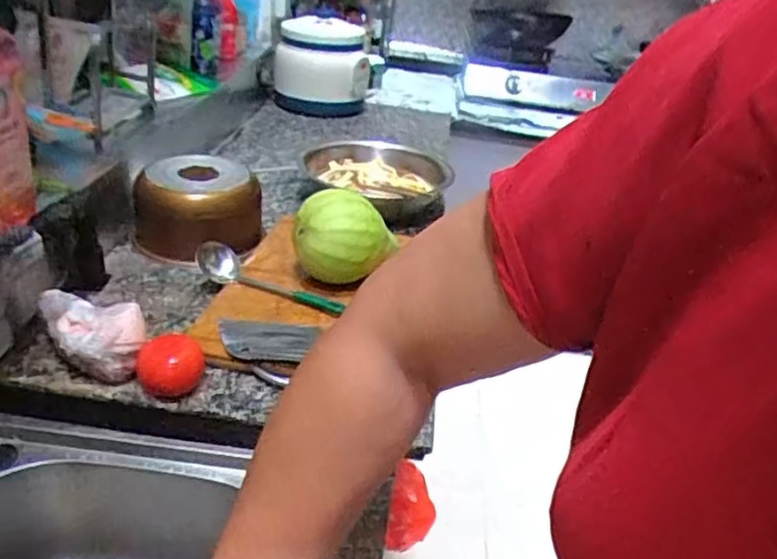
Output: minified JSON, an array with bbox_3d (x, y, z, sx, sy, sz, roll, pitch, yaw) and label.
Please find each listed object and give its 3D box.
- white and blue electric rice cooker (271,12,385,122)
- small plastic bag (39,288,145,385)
[{"bbox_3d":[-0.168,-0.572,1.714,0.230,0.221,0.212,-12,35,-31],"label":"white and blue electric rice cooker"},{"bbox_3d":[-0.331,0.052,0.721,0.082,0.074,0.135,-15,37,-34],"label":"small plastic bag"}]

